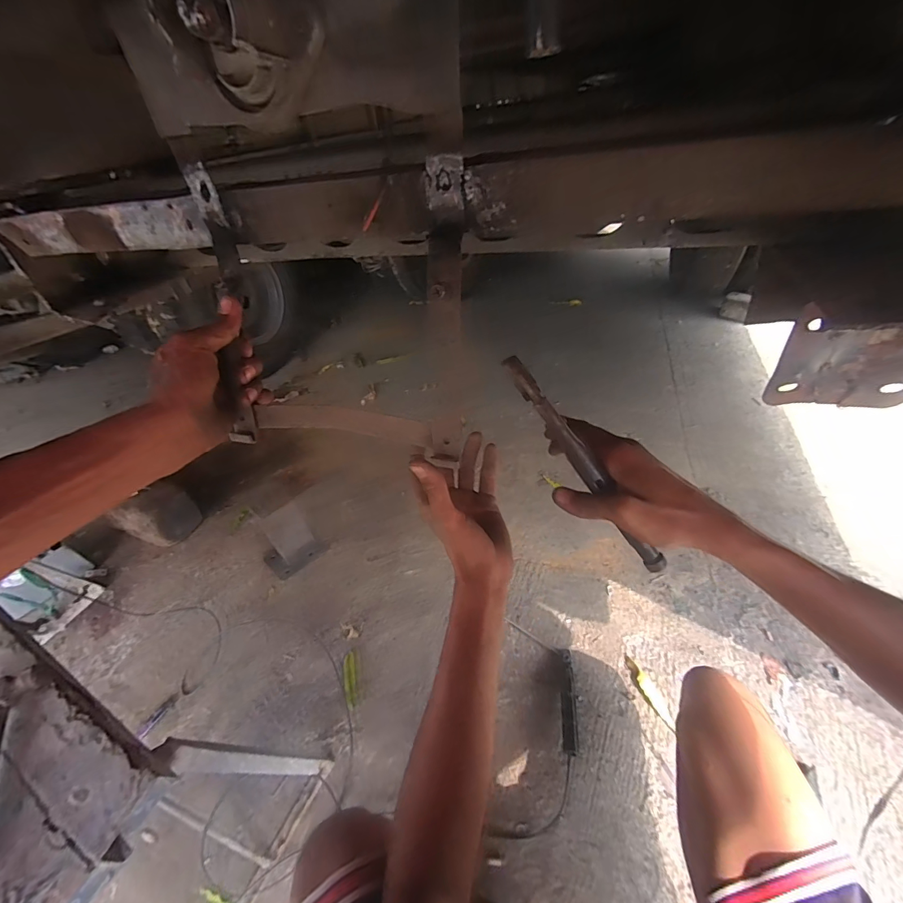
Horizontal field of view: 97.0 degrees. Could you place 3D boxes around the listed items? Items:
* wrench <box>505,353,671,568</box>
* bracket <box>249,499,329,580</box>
[{"bbox_3d":[0.111,0.015,0.322,0.019,0.216,0.022,-45,13,-31],"label":"wrench"},{"bbox_3d":[-0.486,0.253,1.172,0.161,0.174,0.116,-35,47,-26],"label":"bracket"}]

